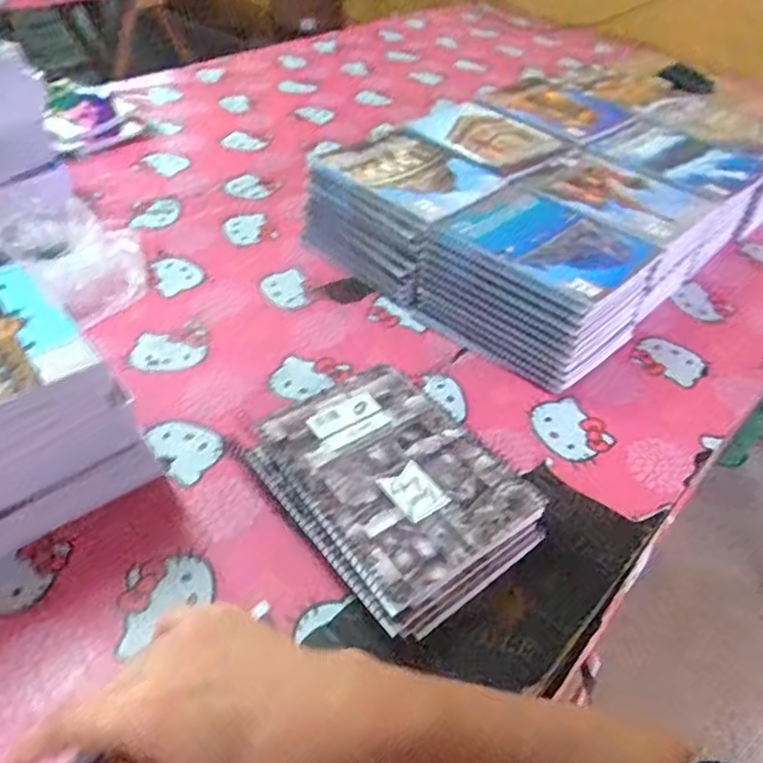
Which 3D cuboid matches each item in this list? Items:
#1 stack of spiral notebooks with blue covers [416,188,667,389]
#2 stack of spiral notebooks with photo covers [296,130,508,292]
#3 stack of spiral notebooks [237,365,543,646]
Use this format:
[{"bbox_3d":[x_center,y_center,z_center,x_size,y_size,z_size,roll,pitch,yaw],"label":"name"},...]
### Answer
[{"bbox_3d":[0.175,-0.114,0.727,0.202,0.121,0.185,34,50,28],"label":"stack of spiral notebooks with blue covers"},{"bbox_3d":[0.028,-0.209,0.817,0.184,0.119,0.197,-31,53,-32],"label":"stack of spiral notebooks with photo covers"},{"bbox_3d":[0.004,0.089,0.543,0.165,0.060,0.217,-29,52,-31],"label":"stack of spiral notebooks"}]

